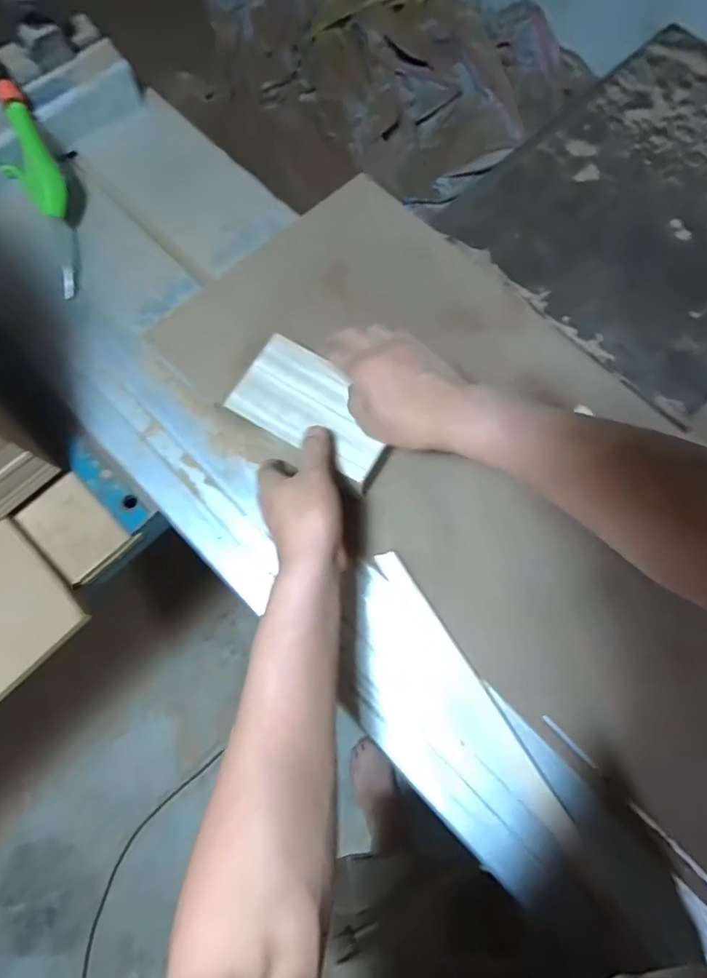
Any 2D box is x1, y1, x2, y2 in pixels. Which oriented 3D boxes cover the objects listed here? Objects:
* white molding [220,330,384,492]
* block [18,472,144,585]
[{"bbox_3d":[-0.035,-0.082,0.520,0.162,0.009,0.096,31,74,8],"label":"white molding"},{"bbox_3d":[-0.296,0.042,0.550,0.105,0.013,0.072,44,76,11],"label":"block"}]

